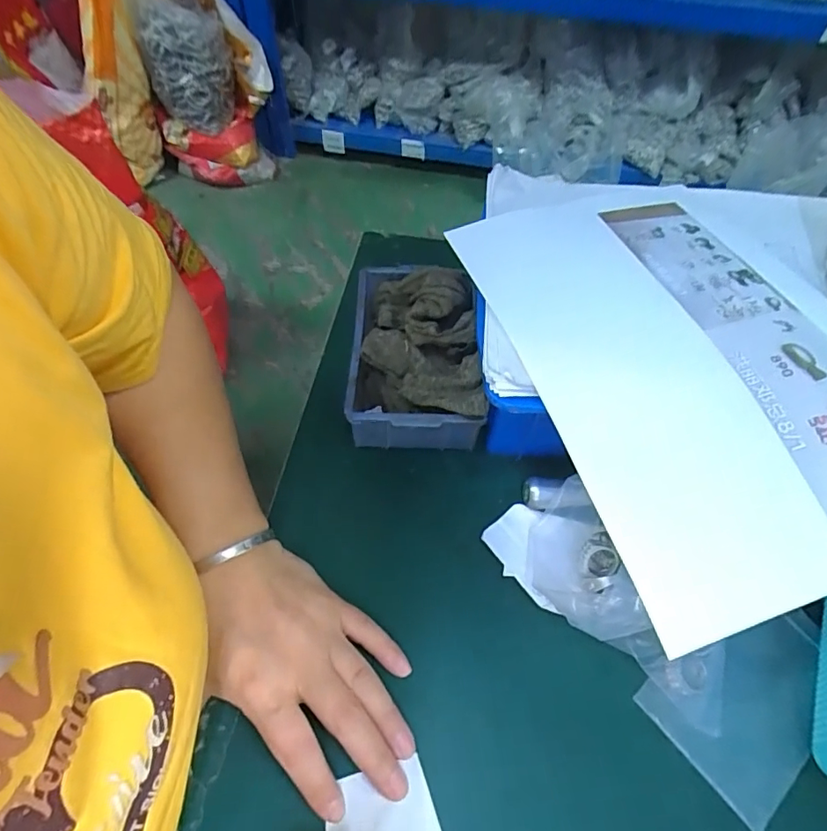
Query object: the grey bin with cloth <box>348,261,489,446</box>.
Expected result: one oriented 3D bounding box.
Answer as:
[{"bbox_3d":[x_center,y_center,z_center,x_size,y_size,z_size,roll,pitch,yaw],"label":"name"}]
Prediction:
[{"bbox_3d":[0.000,-0.043,0.372,0.088,0.079,0.141,1,57,-2],"label":"grey bin with cloth"}]

